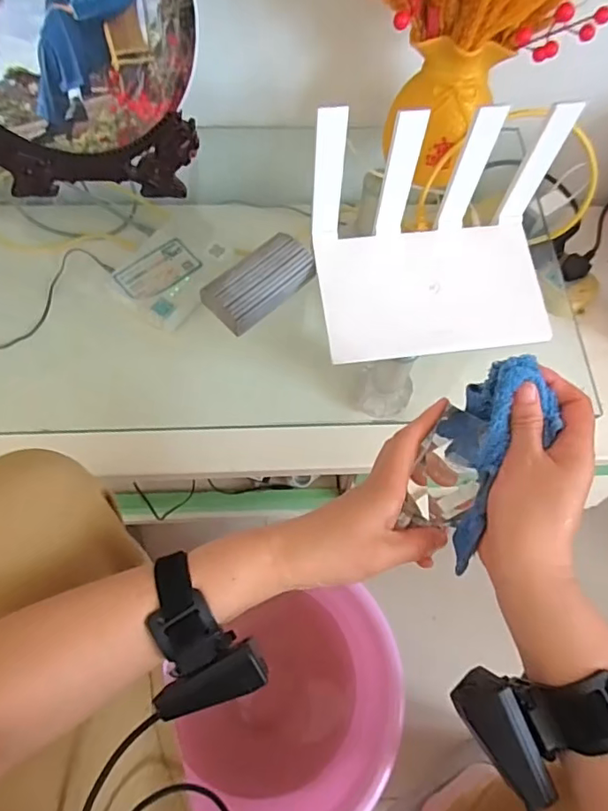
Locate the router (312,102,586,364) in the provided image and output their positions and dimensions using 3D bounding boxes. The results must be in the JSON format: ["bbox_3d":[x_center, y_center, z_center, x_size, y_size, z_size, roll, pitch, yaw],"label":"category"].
[{"bbox_3d":[0.127,-0.149,0.482,0.219,0.158,0.143,-5,65,-5],"label":"router"}]

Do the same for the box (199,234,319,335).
[{"bbox_3d":[-0.044,-0.122,0.525,0.059,0.029,0.113,38,69,14],"label":"box"}]

